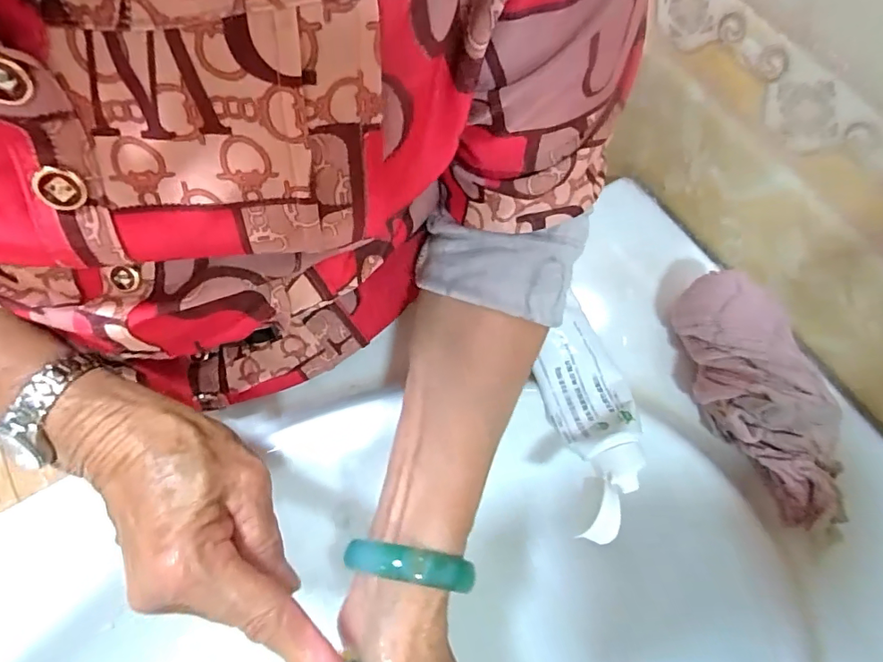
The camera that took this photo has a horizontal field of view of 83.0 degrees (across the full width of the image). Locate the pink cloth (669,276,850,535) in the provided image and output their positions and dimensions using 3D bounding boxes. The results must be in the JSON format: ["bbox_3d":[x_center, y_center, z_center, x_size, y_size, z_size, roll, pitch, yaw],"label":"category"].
[{"bbox_3d":[0.197,0.037,0.313,0.058,0.051,0.168,-12,65,-3],"label":"pink cloth"}]

